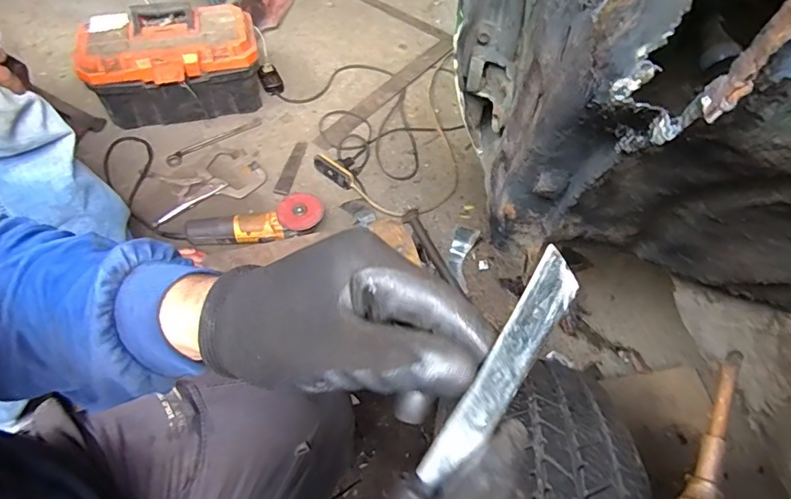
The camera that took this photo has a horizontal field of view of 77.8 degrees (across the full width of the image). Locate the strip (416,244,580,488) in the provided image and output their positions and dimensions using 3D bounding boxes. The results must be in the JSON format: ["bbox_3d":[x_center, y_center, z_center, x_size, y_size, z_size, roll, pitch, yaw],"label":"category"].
[{"bbox_3d":[0.049,0.057,0.225,0.023,0.004,0.118,26,98,-14],"label":"strip"}]

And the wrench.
[{"bbox_3d":[-0.446,-0.272,1.211,0.253,0.017,0.035,-35,66,-23],"label":"wrench"}]

